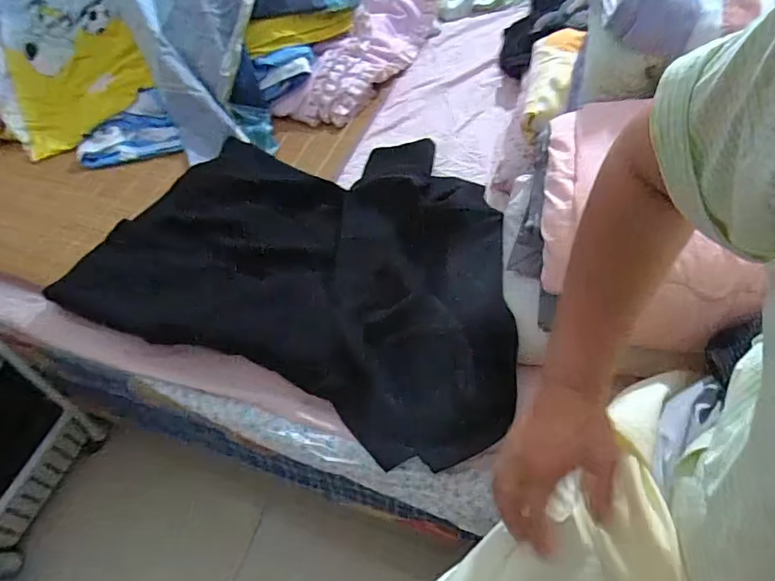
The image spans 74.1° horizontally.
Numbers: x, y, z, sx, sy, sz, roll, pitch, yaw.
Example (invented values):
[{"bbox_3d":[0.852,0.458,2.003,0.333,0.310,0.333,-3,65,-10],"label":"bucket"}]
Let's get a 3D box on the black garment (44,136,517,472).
[{"bbox_3d":[-0.120,-0.069,0.753,0.629,0.093,0.482,13,57,11],"label":"black garment"}]

